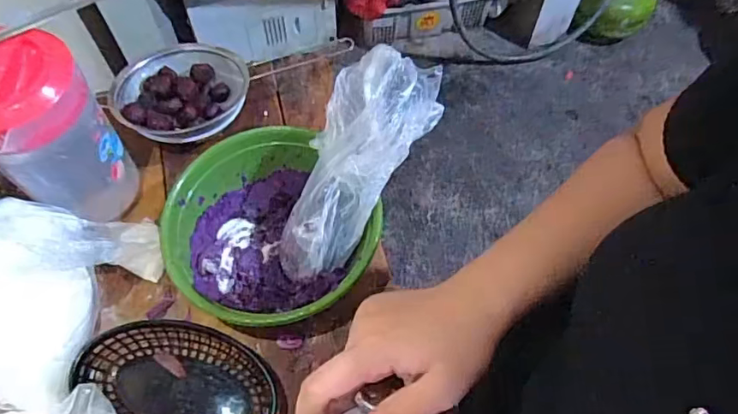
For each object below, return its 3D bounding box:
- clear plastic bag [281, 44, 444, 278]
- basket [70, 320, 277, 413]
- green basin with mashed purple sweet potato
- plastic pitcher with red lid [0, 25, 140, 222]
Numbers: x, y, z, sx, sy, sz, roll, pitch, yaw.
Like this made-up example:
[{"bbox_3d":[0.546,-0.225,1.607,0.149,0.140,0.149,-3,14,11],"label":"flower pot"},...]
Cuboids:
[{"bbox_3d":[-0.021,-0.047,0.591,0.112,0.056,0.267,28,95,14],"label":"clear plastic bag"},{"bbox_3d":[-0.207,0.197,0.560,0.208,0.037,0.136,7,61,3],"label":"basket"},{"bbox_3d":[-0.117,0.032,0.608,0.209,0.076,0.225,0,61,0],"label":"green basin with mashed purple sweet potato"},{"bbox_3d":[-0.337,-0.074,0.573,0.110,0.213,0.101,0,61,0],"label":"plastic pitcher with red lid"}]

